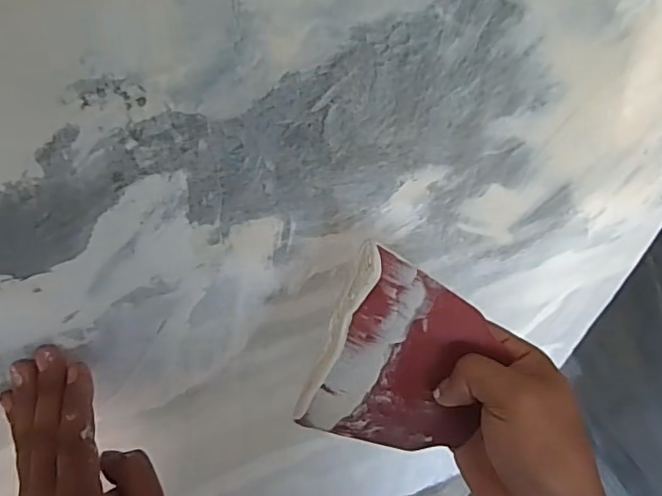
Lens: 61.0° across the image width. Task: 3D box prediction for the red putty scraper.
[{"bbox_3d":[0.044,0.070,0.337,0.097,0.118,0.007,22,15,3],"label":"red putty scraper"}]

